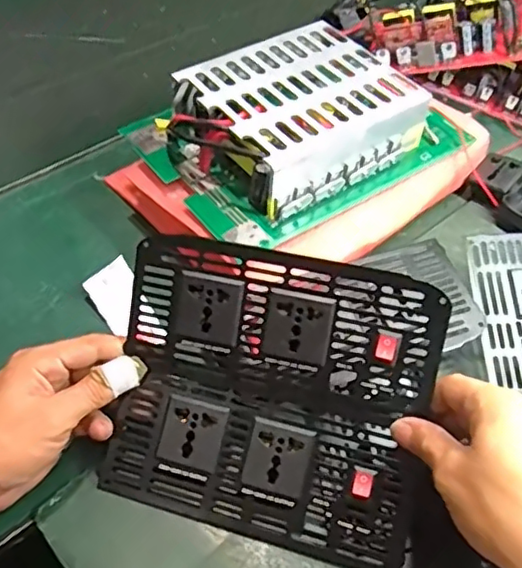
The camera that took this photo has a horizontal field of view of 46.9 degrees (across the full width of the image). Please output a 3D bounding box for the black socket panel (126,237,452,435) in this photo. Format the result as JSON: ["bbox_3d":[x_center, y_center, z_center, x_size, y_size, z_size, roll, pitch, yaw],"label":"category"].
[{"bbox_3d":[0.011,0.028,0.365,0.186,0.089,0.009,13,12,9],"label":"black socket panel"}]

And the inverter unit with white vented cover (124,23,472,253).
[{"bbox_3d":[0.030,-0.142,0.506,0.240,0.060,0.180,-28,57,-23],"label":"inverter unit with white vented cover"}]

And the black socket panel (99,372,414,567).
[{"bbox_3d":[-0.002,0.113,0.372,0.189,0.010,0.082,14,86,10],"label":"black socket panel"}]

